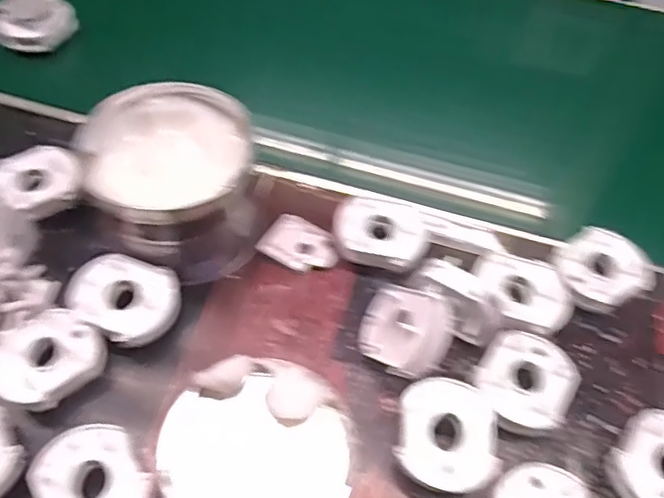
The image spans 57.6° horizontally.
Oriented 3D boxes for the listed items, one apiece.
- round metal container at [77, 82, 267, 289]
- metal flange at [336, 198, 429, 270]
[{"bbox_3d":[-0.126,-0.050,0.486,0.131,0.100,0.126,2,56,-3],"label":"round metal container"},{"bbox_3d":[0.041,-0.010,0.510,0.076,0.027,0.062,17,57,8],"label":"metal flange"}]

